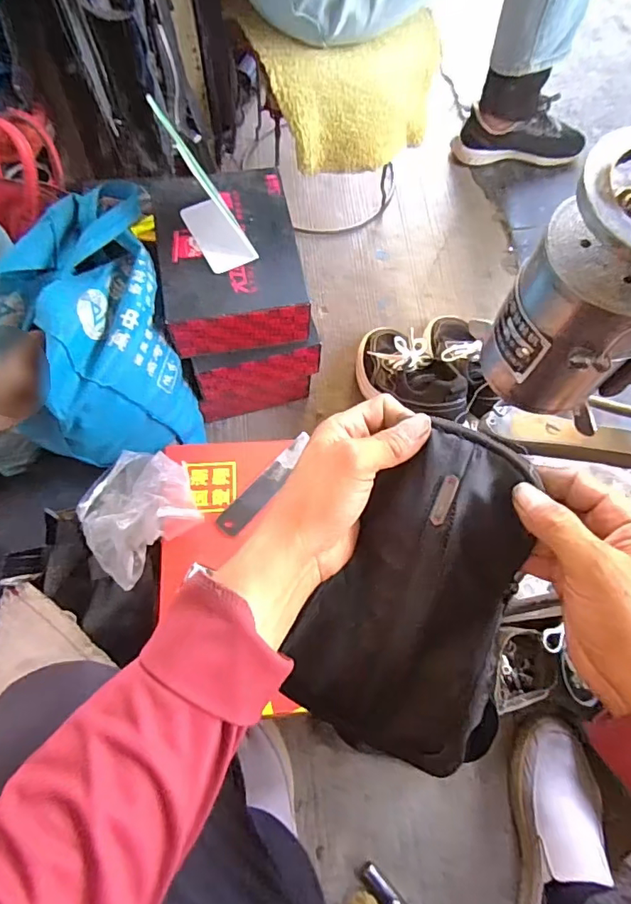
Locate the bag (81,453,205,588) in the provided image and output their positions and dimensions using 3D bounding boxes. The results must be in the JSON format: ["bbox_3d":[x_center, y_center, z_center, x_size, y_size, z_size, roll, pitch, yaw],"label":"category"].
[{"bbox_3d":[-0.213,0.065,0.612,0.134,0.067,0.140,43,75,13],"label":"bag"}]

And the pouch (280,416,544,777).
[{"bbox_3d":[0.082,0.103,0.337,0.144,0.034,0.217,27,98,0],"label":"pouch"}]

